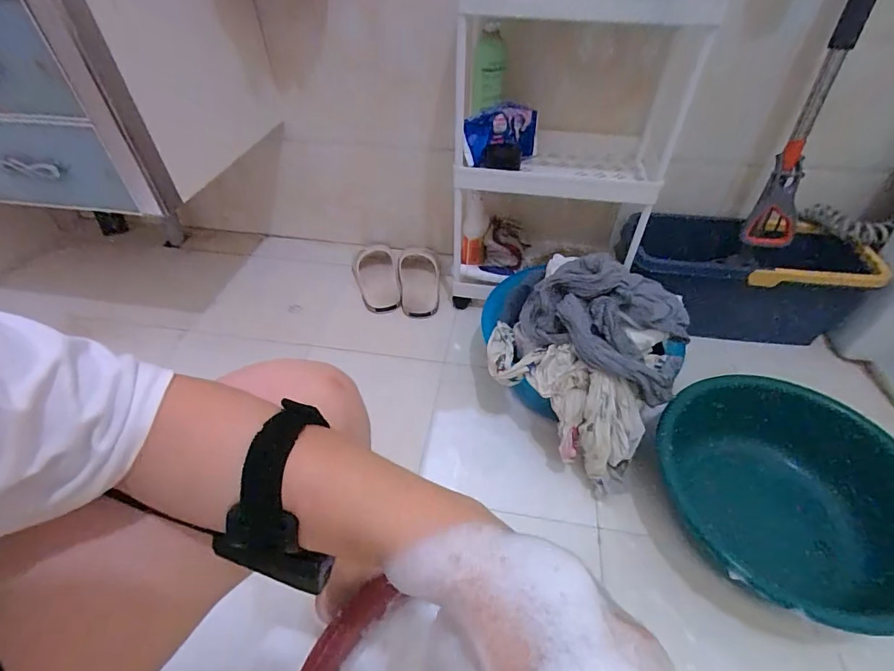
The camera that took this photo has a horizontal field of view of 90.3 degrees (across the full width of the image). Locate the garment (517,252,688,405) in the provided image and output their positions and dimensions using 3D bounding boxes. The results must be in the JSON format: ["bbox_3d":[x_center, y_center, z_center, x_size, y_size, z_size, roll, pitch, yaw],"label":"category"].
[{"bbox_3d":[0.249,-0.024,0.712,0.265,0.142,0.175,12,46,14],"label":"garment"}]

